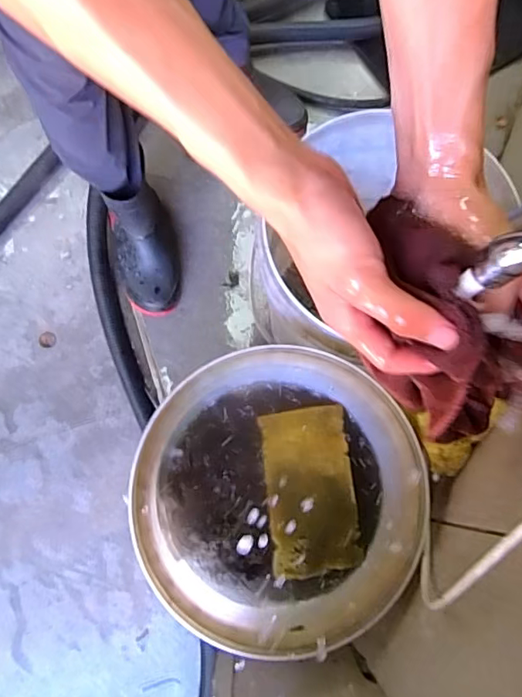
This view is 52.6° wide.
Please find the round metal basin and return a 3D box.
[{"bbox_3d":[0.019,0.162,0.593,0.283,0.145,0.293,0,76,-2],"label":"round metal basin"}]

